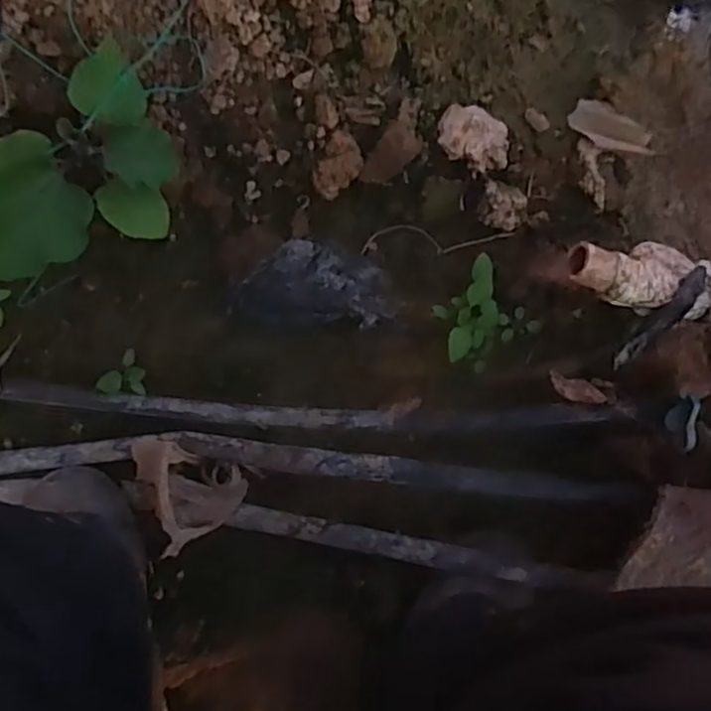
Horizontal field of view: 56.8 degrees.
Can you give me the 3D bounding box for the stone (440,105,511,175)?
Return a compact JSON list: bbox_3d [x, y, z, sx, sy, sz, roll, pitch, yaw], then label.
[{"bbox_3d":[0.096,-0.176,0.533,0.056,0.025,0.051,4,95,-9],"label":"stone"}]

